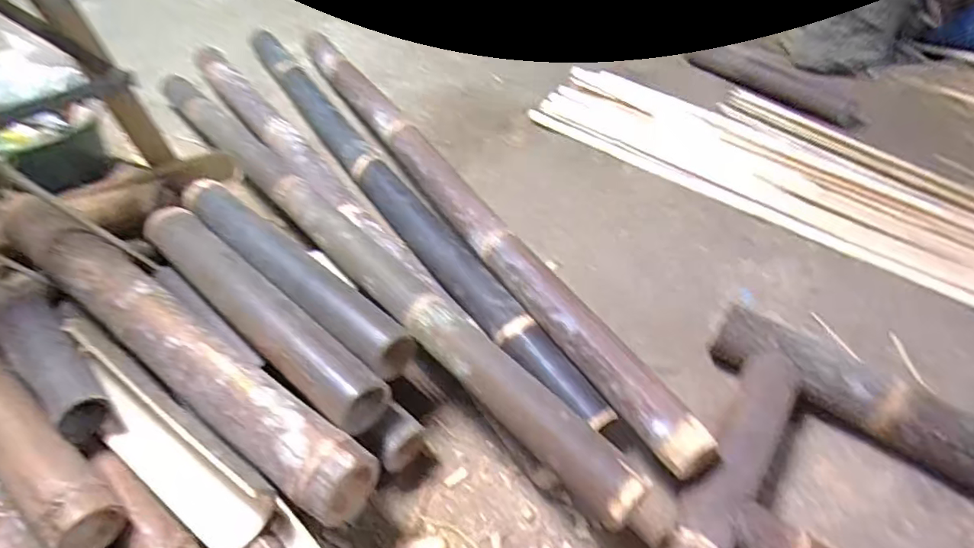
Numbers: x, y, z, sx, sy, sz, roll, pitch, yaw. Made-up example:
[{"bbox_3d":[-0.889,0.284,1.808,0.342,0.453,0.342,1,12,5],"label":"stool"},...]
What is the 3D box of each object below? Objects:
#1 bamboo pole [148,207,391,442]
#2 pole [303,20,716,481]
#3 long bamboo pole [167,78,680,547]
[{"bbox_3d":[-0.340,0.049,0.781,0.515,0.081,0.082,32,56,28],"label":"bamboo pole"},{"bbox_3d":[-0.094,-0.178,0.991,0.059,0.048,1.302,-25,51,-20],"label":"pole"},{"bbox_3d":[-0.256,-0.079,0.865,0.069,0.054,1.310,-35,55,-27],"label":"long bamboo pole"}]

